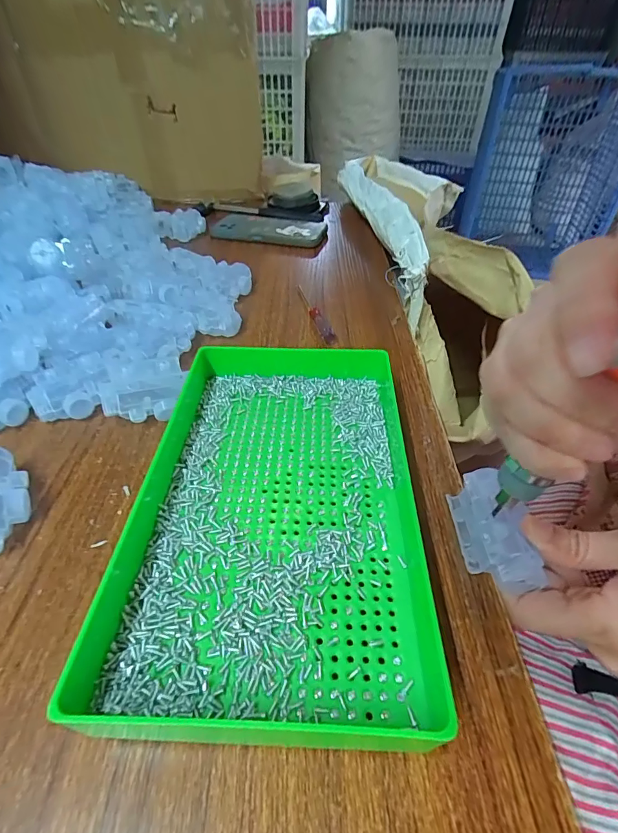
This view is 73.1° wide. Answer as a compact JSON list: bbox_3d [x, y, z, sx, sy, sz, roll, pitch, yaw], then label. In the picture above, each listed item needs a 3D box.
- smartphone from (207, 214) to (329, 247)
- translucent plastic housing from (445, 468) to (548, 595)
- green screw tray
[{"bbox_3d":[-0.060,-0.284,0.624,0.170,0.011,0.079,11,43,9],"label":"smartphone"},{"bbox_3d":[0.104,0.063,0.235,0.029,0.028,0.067,1,42,-2],"label":"translucent plastic housing"},{"bbox_3d":[-0.019,0.045,0.252,0.169,0.037,0.246,4,42,1],"label":"green screw tray"}]

